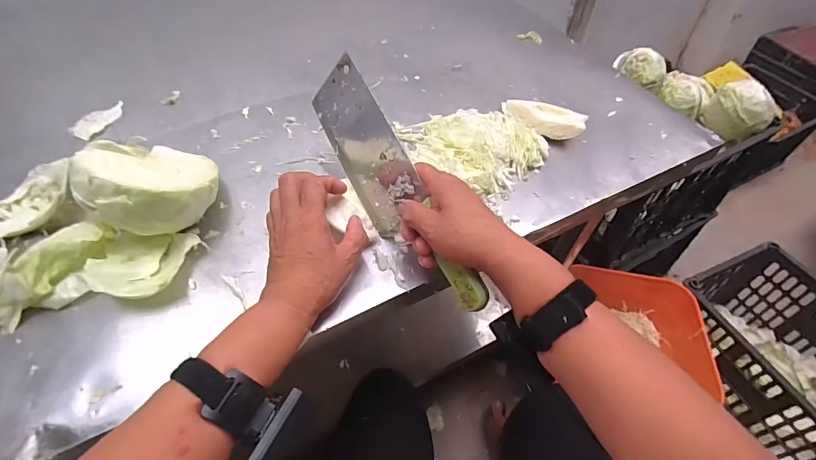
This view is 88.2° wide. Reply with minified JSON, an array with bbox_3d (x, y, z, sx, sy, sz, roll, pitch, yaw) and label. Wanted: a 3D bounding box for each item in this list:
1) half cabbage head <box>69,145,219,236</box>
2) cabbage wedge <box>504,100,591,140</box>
[{"bbox_3d":[-0.257,-0.048,0.432,0.115,0.091,0.124,-19,53,-16],"label":"half cabbage head"},{"bbox_3d":[0.177,-0.145,0.557,0.106,0.029,0.040,19,53,15],"label":"cabbage wedge"}]

